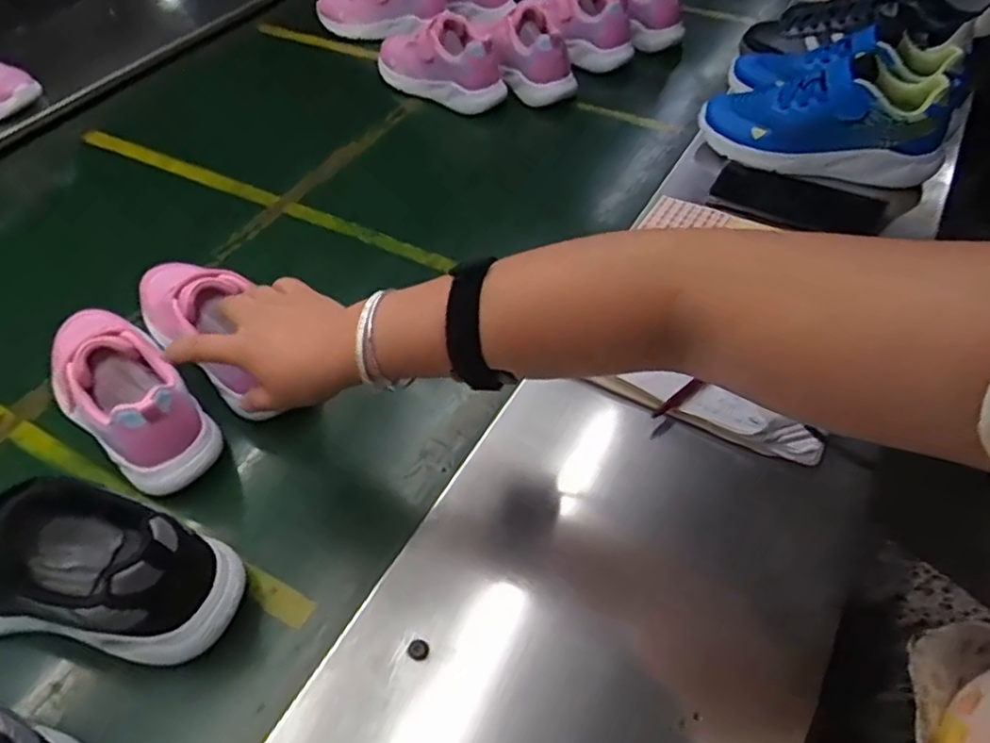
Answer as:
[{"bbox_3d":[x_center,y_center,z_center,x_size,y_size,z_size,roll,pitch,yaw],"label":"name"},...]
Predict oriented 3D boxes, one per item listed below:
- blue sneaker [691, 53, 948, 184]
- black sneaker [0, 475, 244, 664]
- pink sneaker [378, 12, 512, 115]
[{"bbox_3d":[0.349,-0.276,0.712,0.234,0.101,0.097,11,53,11],"label":"blue sneaker"},{"bbox_3d":[-0.300,0.116,0.429,0.256,0.095,0.084,7,53,8],"label":"black sneaker"},{"bbox_3d":[-0.082,-0.419,0.895,0.198,0.101,0.067,28,58,22],"label":"pink sneaker"}]

